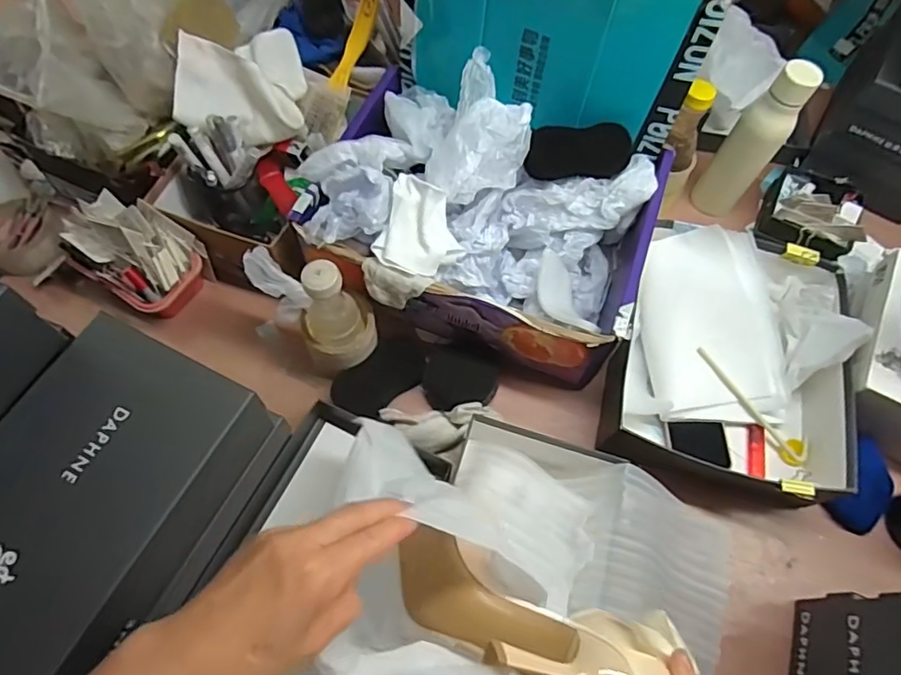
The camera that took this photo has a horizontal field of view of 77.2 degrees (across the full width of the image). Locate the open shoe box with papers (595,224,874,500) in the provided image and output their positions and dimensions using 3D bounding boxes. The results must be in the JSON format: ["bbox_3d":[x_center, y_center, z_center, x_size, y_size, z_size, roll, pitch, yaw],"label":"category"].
[{"bbox_3d":[0.348,0.024,0.703,0.263,0.100,0.319,16,64,5],"label":"open shoe box with papers"}]

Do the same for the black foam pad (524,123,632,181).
[{"bbox_3d":[0.158,-0.228,0.696,0.134,0.063,0.010,-8,29,-11],"label":"black foam pad"}]

